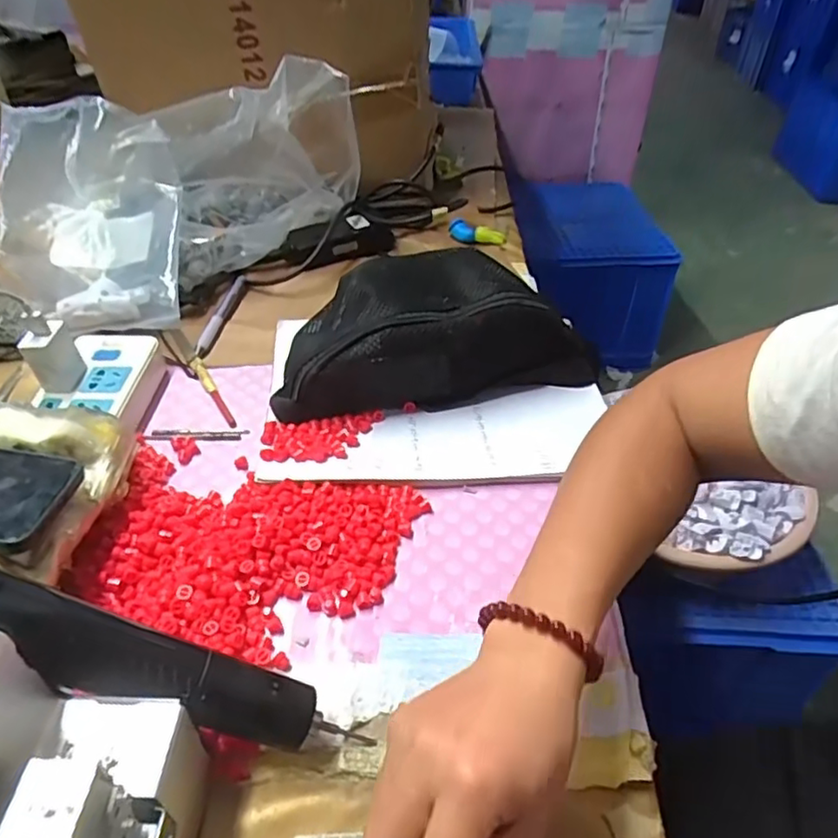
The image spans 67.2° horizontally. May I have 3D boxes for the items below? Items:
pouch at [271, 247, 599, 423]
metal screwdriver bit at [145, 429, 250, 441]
[{"bbox_3d":[0.015,-0.081,0.550,0.279,0.087,0.134,-6,44,-11],"label":"pouch"},{"bbox_3d":[-0.182,0.013,0.519,0.081,0.006,0.013,5,43,-1],"label":"metal screwdriver bit"}]

